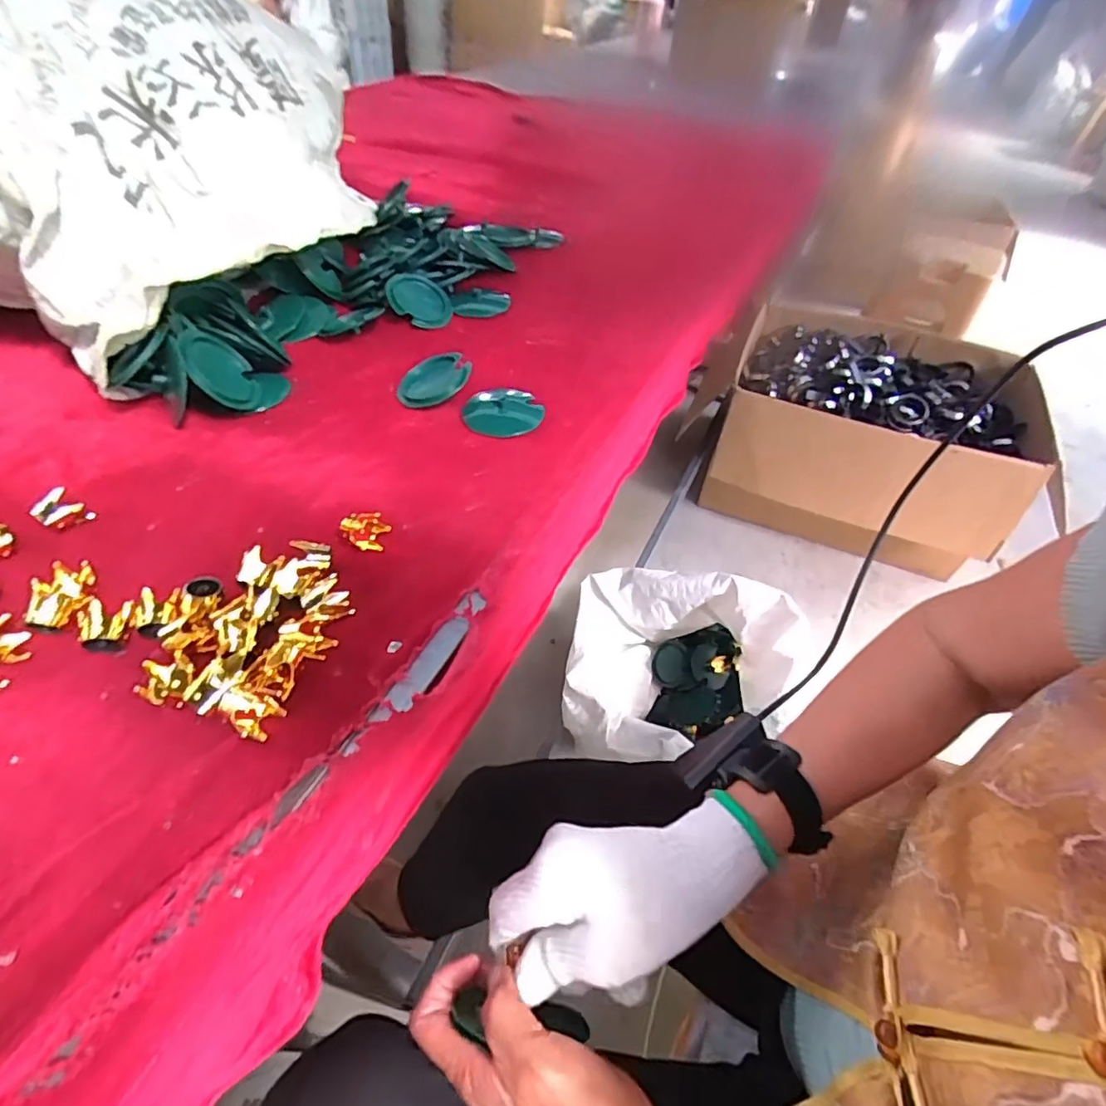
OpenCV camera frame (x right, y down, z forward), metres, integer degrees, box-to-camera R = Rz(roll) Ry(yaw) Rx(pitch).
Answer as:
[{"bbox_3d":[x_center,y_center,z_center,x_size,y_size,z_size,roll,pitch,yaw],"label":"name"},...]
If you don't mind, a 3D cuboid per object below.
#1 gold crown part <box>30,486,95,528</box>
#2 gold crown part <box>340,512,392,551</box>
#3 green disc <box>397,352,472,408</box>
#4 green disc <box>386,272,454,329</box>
[{"bbox_3d":[-0.365,-0.032,0.418,0.027,0.019,0.029,28,53,21],"label":"gold crown part"},{"bbox_3d":[-0.137,-0.014,0.415,0.032,0.023,0.021,-12,49,-13],"label":"gold crown part"},{"bbox_3d":[-0.118,-0.171,0.552,0.074,0.009,0.052,-33,63,-7],"label":"green disc"},{"bbox_3d":[-0.152,-0.296,0.660,0.074,0.015,0.076,16,56,-26],"label":"green disc"}]

